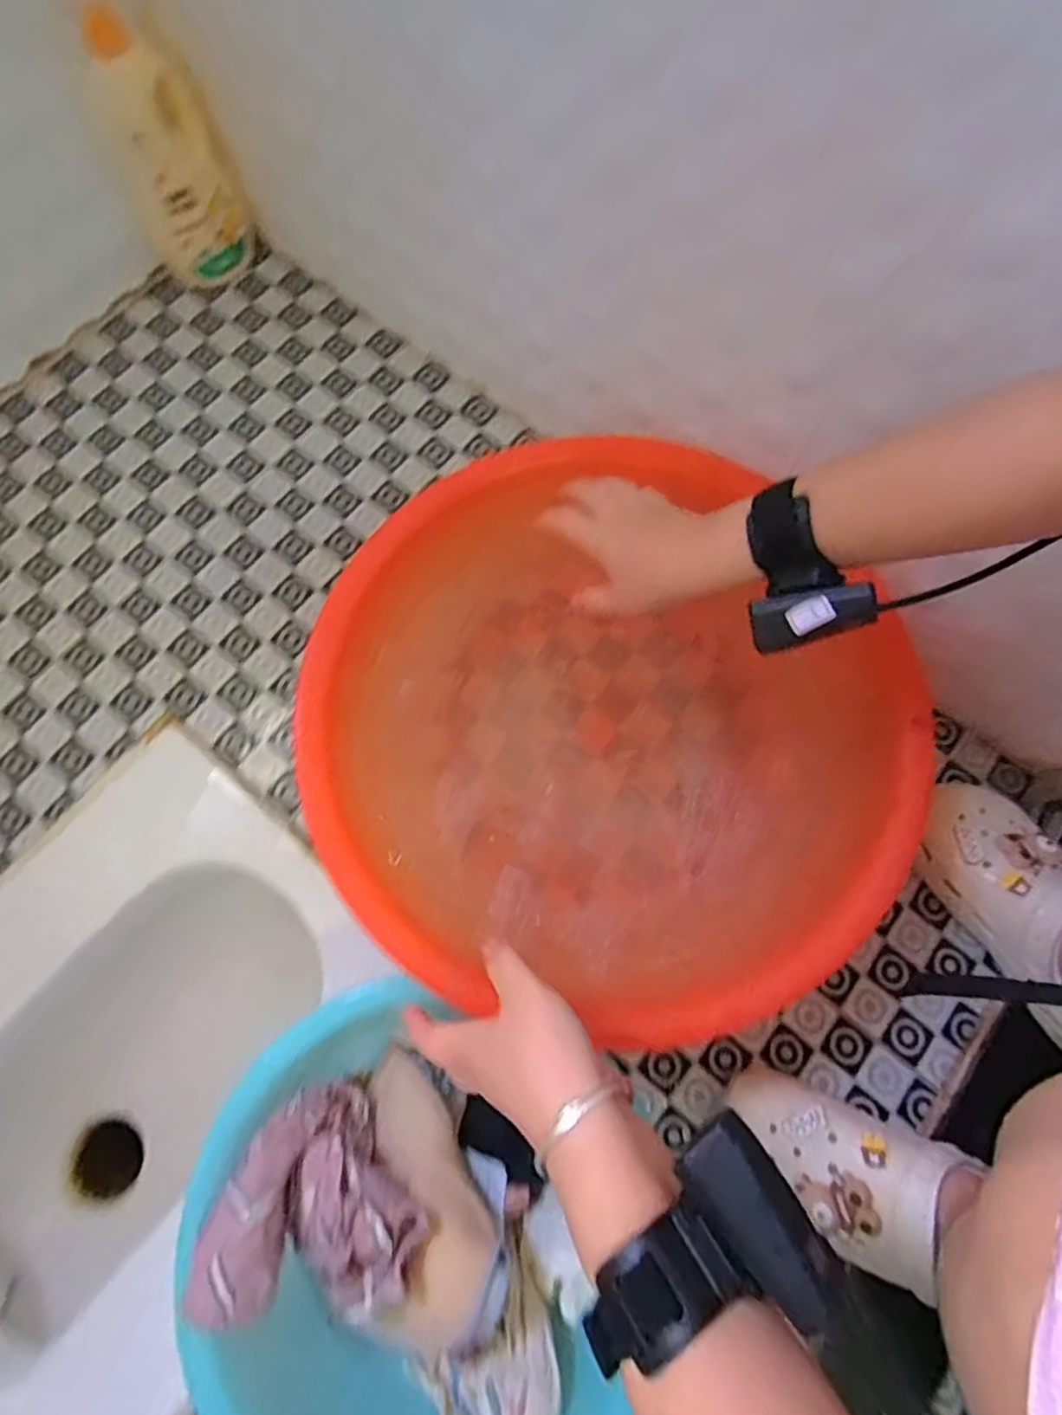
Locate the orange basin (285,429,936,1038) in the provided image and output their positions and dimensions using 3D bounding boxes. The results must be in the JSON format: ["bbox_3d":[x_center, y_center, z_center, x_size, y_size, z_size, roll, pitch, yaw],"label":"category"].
[{"bbox_3d":[0.027,0.001,0.520,0.402,0.128,0.429,0,76,1],"label":"orange basin"}]

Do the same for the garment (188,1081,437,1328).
[{"bbox_3d":[-0.136,0.320,0.393,0.121,0.086,0.100,36,77,9],"label":"garment"}]

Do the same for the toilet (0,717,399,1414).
[{"bbox_3d":[-0.338,0.327,0.586,0.395,0.188,0.483,39,77,10],"label":"toilet"}]

